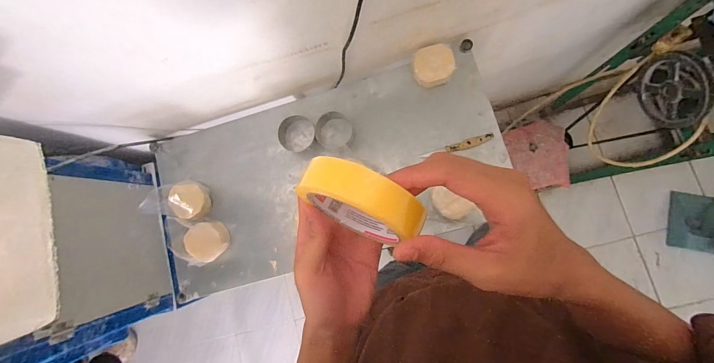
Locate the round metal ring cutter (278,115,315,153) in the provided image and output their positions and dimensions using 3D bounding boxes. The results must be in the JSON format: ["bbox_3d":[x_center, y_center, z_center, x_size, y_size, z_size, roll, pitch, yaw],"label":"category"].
[{"bbox_3d":[-0.140,-0.113,0.714,0.076,0.042,0.069,-7,83,7],"label":"round metal ring cutter"}]

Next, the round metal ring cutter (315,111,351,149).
[{"bbox_3d":[-0.052,-0.115,0.699,0.076,0.037,0.080,-1,84,8],"label":"round metal ring cutter"}]

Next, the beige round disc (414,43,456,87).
[{"bbox_3d":[0.164,-0.246,0.668,0.085,0.041,0.075,-6,87,9],"label":"beige round disc"}]

